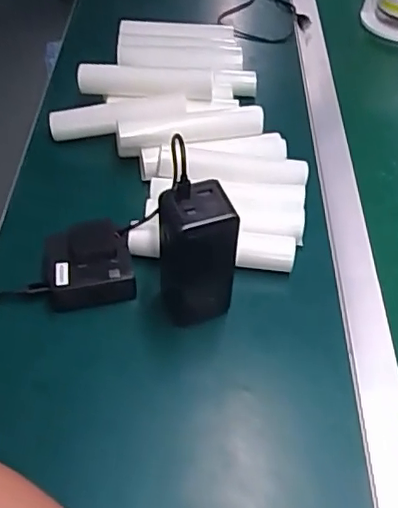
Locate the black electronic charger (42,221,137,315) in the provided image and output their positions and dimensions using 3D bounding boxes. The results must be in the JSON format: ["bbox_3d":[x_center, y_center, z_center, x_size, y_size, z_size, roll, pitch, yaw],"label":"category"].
[{"bbox_3d":[-0.106,0.012,0.561,0.079,0.042,0.071,-12,51,-13],"label":"black electronic charger"}]

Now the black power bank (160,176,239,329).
[{"bbox_3d":[-0.002,0.006,0.511,0.054,0.146,0.051,-17,53,-17],"label":"black power bank"}]

